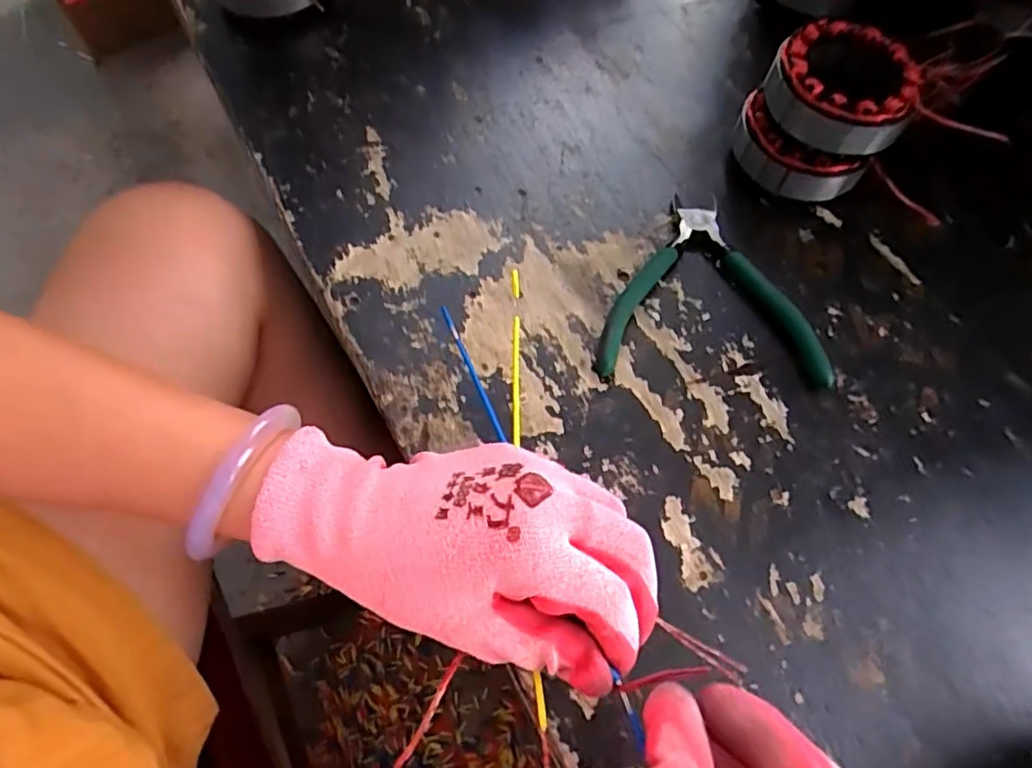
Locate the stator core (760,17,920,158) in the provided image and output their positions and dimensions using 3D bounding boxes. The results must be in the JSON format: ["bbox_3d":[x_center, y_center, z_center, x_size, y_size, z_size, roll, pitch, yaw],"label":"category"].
[{"bbox_3d":[0.199,-0.184,0.395,0.083,0.034,0.081,0,64,-1],"label":"stator core"}]

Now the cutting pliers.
[{"bbox_3d":[0.115,-0.059,0.389,0.132,0.012,0.124,3,62,-1],"label":"cutting pliers"}]

